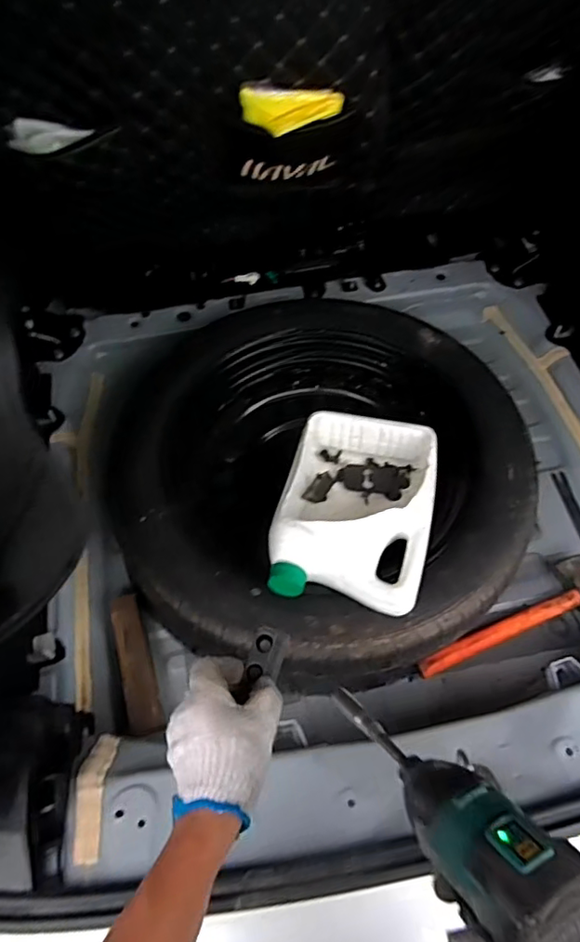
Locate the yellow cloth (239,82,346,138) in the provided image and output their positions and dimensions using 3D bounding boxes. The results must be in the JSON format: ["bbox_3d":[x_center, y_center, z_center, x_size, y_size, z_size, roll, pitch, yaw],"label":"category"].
[{"bbox_3d":[0.003,-0.461,0.730,0.127,0.051,0.018,-7,57,-1],"label":"yellow cloth"}]

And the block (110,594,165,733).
[{"bbox_3d":[-0.223,0.274,0.830,0.045,0.032,0.196,-18,58,-9],"label":"block"}]

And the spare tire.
[{"bbox_3d":[0.054,0.007,0.922,0.593,0.182,0.606,-1,57,2],"label":"spare tire"}]

